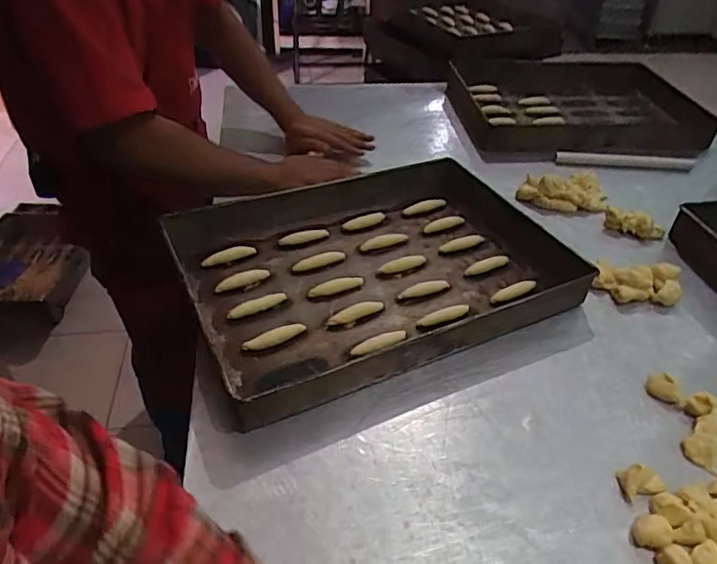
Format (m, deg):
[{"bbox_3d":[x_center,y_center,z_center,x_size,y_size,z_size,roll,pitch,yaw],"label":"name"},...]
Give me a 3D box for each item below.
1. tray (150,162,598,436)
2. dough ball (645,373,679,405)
[{"bbox_3d":[0.020,-0.036,0.769,0.499,0.055,0.385,-15,43,-21],"label":"tray"},{"bbox_3d":[0.357,0.122,0.638,0.036,0.026,0.022,30,46,28],"label":"dough ball"}]

